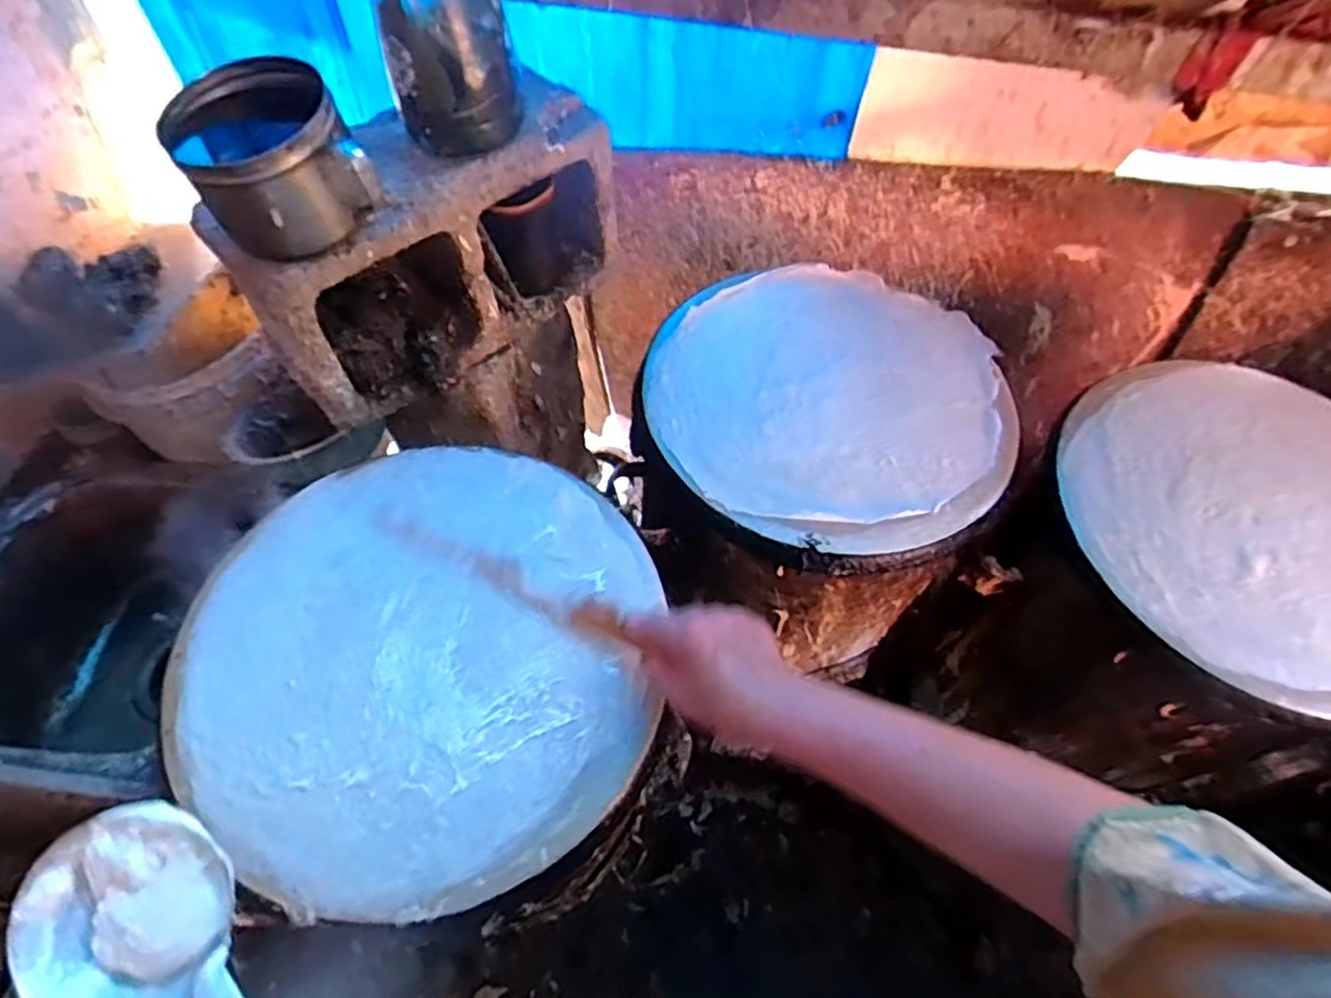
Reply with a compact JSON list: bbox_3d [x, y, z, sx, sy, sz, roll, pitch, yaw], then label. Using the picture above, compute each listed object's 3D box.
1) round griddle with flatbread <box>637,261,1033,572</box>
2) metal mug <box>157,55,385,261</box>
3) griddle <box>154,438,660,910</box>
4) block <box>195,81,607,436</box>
[{"bbox_3d":[0.171,-0.103,0.744,0.363,0.036,0.363,1,57,-1],"label":"round griddle with flatbread"},{"bbox_3d":[-0.317,-0.269,0.595,0.132,0.109,0.116,-24,61,-17],"label":"metal mug"},{"bbox_3d":[-0.188,0.110,0.567,0.350,0.031,0.359,1,57,-1],"label":"griddle"},{"bbox_3d":[-0.247,-0.273,0.772,0.184,0.194,0.374,38,63,21],"label":"block"}]

